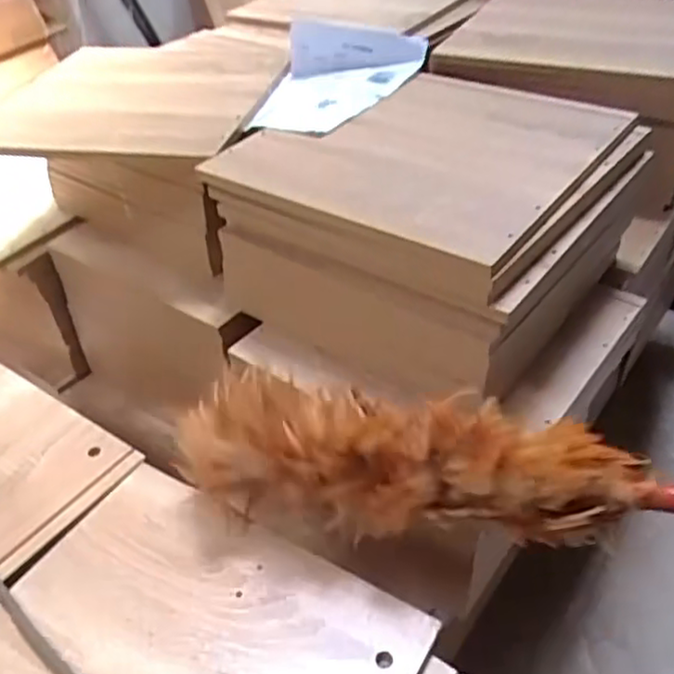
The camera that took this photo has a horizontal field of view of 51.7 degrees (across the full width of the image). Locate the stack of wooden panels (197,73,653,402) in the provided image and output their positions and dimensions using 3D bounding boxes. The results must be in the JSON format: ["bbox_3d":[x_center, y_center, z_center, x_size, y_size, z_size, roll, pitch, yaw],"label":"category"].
[{"bbox_3d":[0.127,-0.149,0.921,0.412,0.234,0.400,25,48,32],"label":"stack of wooden panels"}]

